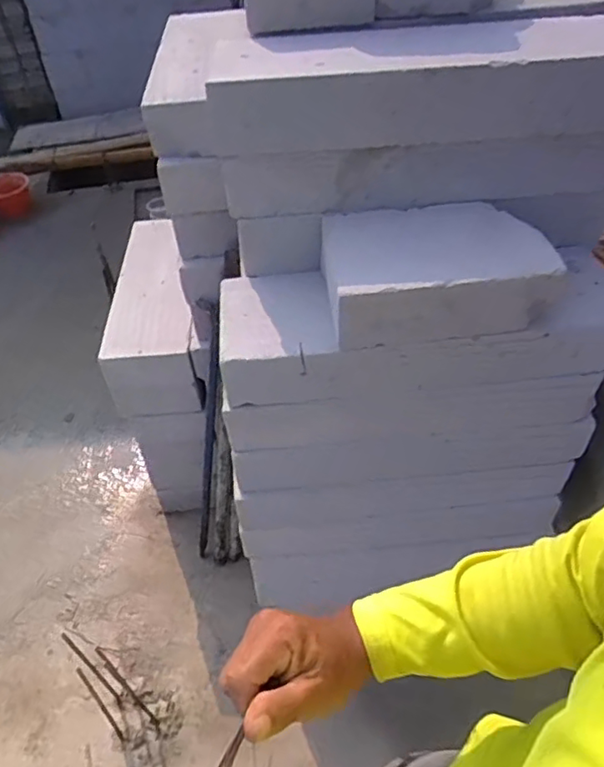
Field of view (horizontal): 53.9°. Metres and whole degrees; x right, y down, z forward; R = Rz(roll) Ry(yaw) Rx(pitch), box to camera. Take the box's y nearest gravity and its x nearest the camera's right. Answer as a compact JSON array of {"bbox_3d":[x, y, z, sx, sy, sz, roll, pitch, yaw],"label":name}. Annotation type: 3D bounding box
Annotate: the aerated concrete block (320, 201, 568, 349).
[{"bbox_3d":[0.187,-0.166,0.845,0.304,0.100,0.193,-4,44,0],"label":"aerated concrete block"}]

